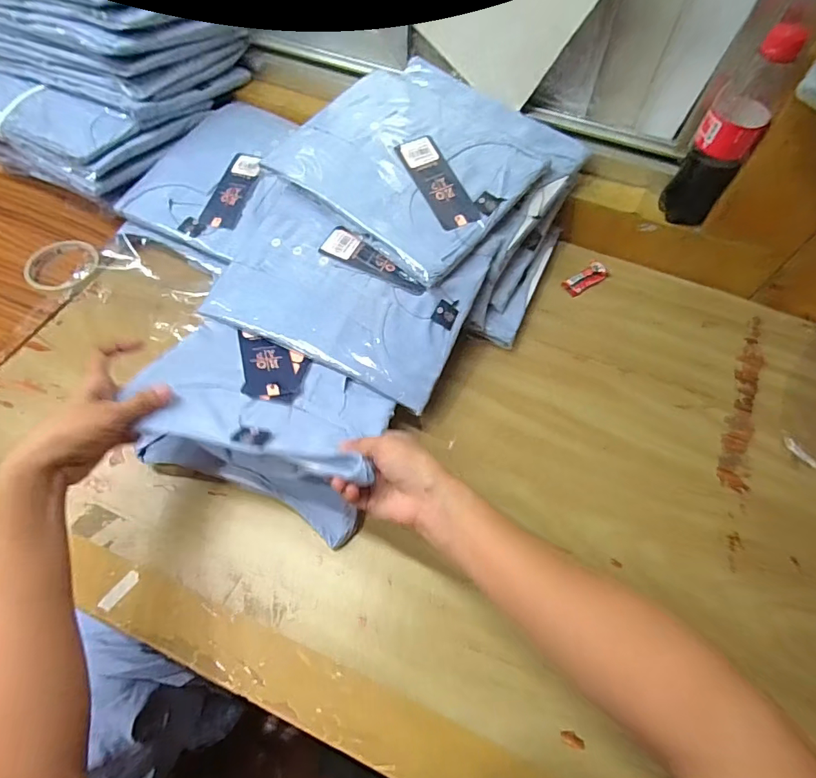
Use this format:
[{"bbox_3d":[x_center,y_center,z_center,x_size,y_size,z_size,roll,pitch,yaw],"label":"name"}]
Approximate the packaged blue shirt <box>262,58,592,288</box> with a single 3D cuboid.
[{"bbox_3d":[0.023,-0.273,0.536,0.253,0.047,0.272,40,69,18],"label":"packaged blue shirt"}]

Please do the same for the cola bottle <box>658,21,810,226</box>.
[{"bbox_3d":[0.329,-0.256,0.485,0.059,0.179,0.048,36,65,17],"label":"cola bottle"}]

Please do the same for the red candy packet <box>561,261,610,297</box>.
[{"bbox_3d":[0.224,-0.141,0.587,0.060,0.008,0.025,-29,65,-17],"label":"red candy packet"}]

